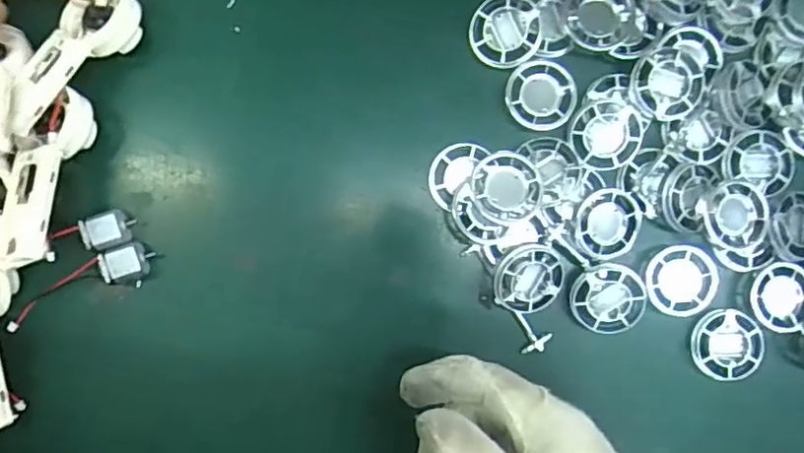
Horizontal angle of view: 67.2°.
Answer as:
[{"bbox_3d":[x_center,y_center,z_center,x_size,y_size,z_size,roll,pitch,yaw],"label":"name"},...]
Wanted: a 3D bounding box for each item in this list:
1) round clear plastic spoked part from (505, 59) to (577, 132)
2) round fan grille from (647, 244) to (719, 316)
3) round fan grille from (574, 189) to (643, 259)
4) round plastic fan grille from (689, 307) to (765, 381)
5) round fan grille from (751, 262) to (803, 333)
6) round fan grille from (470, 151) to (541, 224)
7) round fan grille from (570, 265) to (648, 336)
[{"bbox_3d":[0.078,-0.073,0.337,0.038,0.008,0.038,0,88,-3],"label":"round clear plastic spoked part"},{"bbox_3d":[0.156,0.030,0.339,0.037,0.011,0.038,0,88,-3],"label":"round fan grille"},{"bbox_3d":[0.113,-0.001,0.332,0.038,0.011,0.037,-3,88,-4],"label":"round fan grille"},{"bbox_3d":[0.183,0.066,0.342,0.039,0.011,0.037,0,88,-3],"label":"round plastic fan grille"},{"bbox_3d":[0.218,0.040,0.344,0.036,0.009,0.037,9,87,-3],"label":"round fan grille"},{"bbox_3d":[0.055,-0.021,0.321,0.035,0.009,0.036,0,79,-2],"label":"round fan grille"},{"bbox_3d":[0.113,0.040,0.332,0.039,0.013,0.037,0,88,-3],"label":"round fan grille"}]

